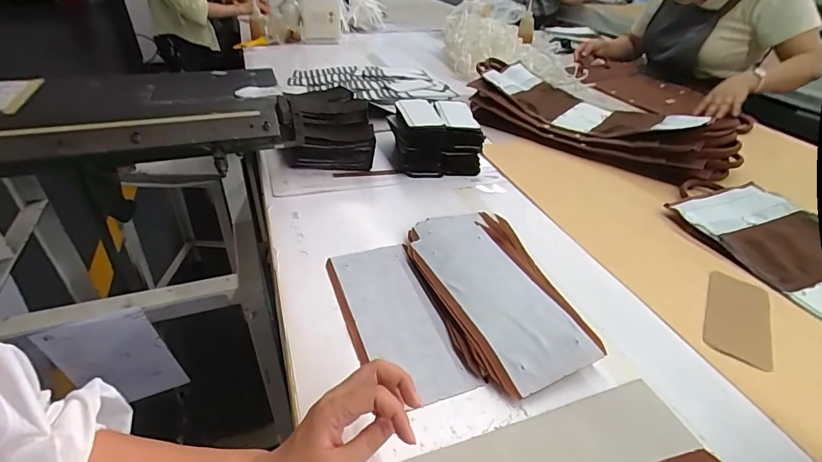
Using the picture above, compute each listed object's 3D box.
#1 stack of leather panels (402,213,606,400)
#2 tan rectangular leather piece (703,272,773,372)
[{"bbox_3d":[0.109,0.069,0.547,0.169,0.032,0.299,-9,39,-17],"label":"stack of leather panels"},{"bbox_3d":[0.425,0.110,0.536,0.071,0.008,0.158,24,41,25],"label":"tan rectangular leather piece"}]

